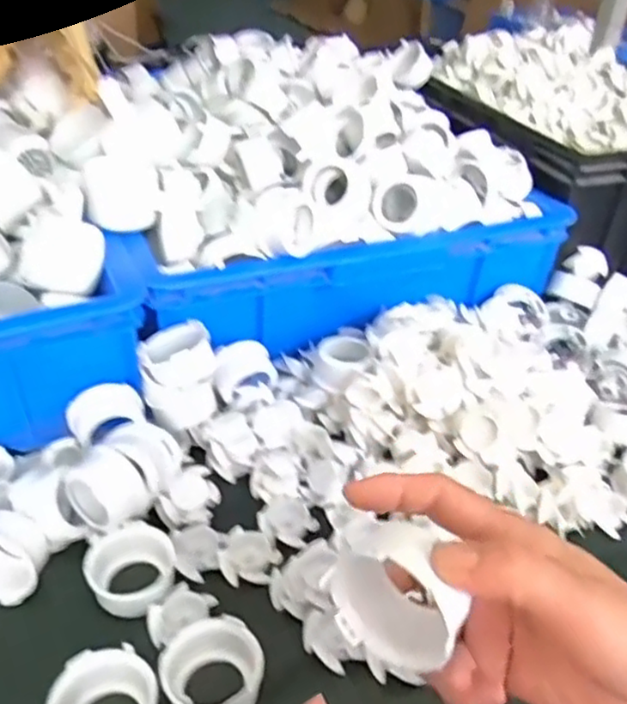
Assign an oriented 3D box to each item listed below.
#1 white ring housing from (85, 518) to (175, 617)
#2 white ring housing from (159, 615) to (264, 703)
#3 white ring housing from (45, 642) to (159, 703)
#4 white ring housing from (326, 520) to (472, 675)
[{"bbox_3d":[-0.116,0.140,0.429,0.054,0.021,0.057,3,37,-2],"label":"white ring housing"},{"bbox_3d":[-0.056,0.182,0.375,0.056,0.024,0.053,3,37,-2],"label":"white ring housing"},{"bbox_3d":[-0.112,0.191,0.357,0.054,0.025,0.052,3,37,-2],"label":"white ring housing"},{"bbox_3d":[0.031,0.093,0.260,0.056,0.058,0.024,23,41,23],"label":"white ring housing"}]

